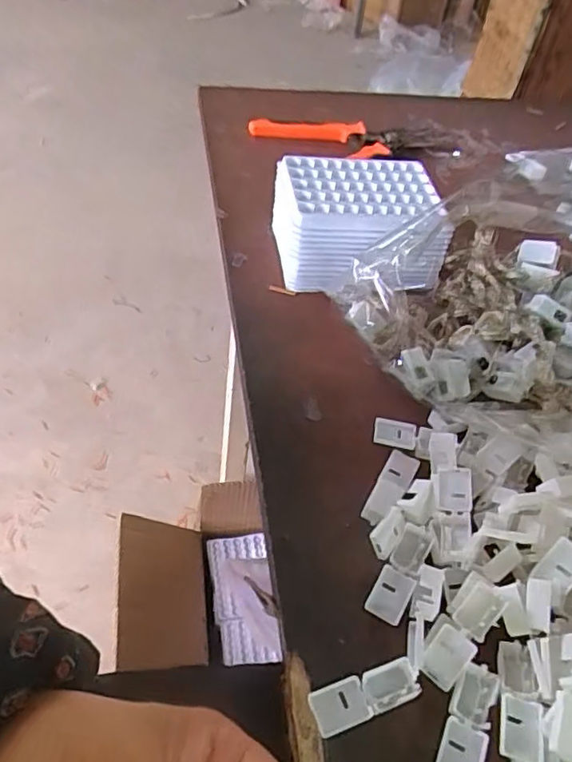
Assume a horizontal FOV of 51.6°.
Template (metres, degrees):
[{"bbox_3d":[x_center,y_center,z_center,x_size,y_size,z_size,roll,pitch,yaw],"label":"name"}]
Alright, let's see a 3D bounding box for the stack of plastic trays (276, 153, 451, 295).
[{"bbox_3d":[0.059,-0.128,0.492,0.131,0.062,0.116,1,49,-7],"label":"stack of plastic trays"}]

